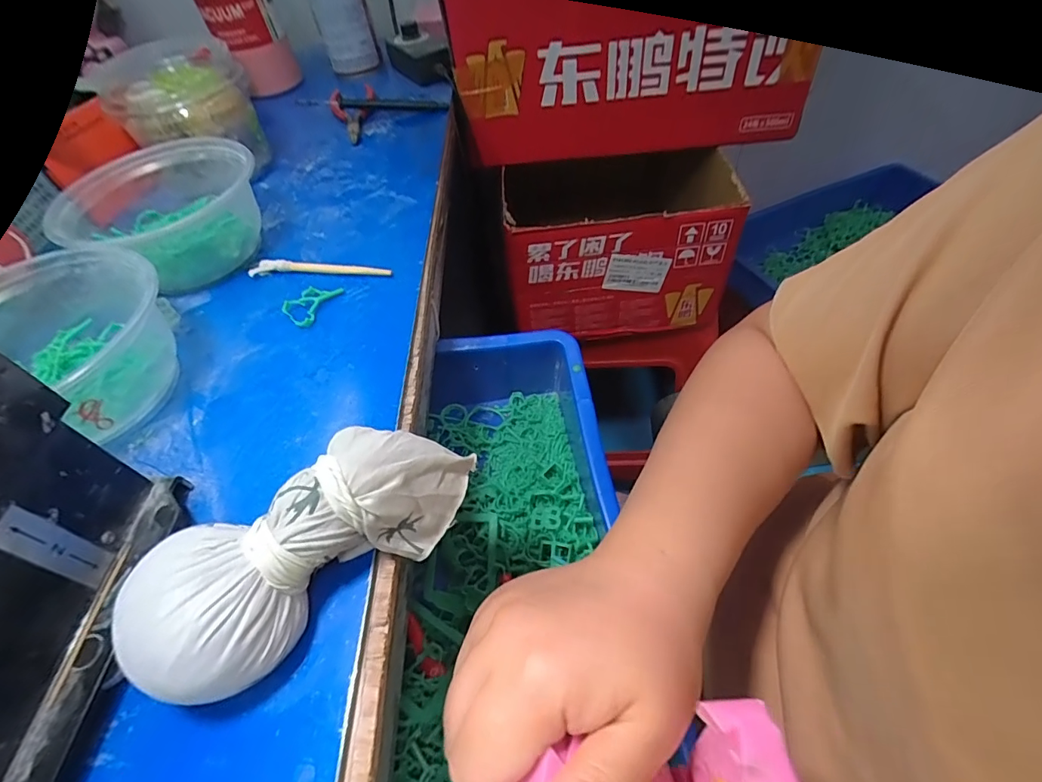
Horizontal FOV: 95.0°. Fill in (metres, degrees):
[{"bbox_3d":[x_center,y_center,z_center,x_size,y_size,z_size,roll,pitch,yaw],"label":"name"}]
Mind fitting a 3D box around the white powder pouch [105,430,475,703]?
[{"bbox_3d":[-0.084,0.060,0.201,0.133,0.050,0.050,-40,58,-23],"label":"white powder pouch"}]

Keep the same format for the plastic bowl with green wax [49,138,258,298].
[{"bbox_3d":[-0.268,-0.135,0.364,0.132,0.060,0.120,-3,51,4],"label":"plastic bowl with green wax"}]

